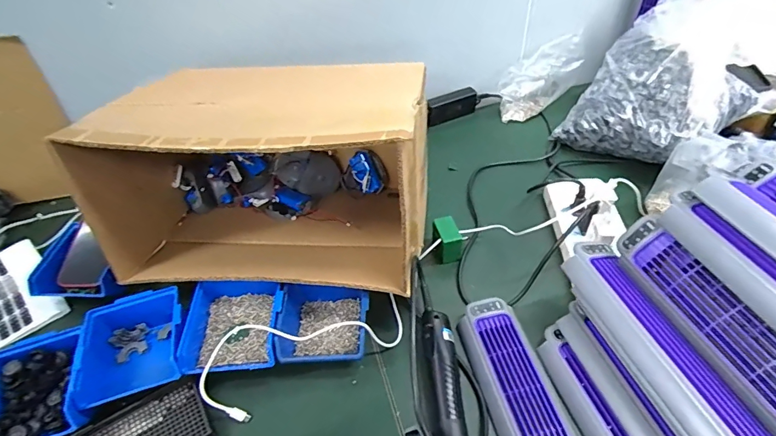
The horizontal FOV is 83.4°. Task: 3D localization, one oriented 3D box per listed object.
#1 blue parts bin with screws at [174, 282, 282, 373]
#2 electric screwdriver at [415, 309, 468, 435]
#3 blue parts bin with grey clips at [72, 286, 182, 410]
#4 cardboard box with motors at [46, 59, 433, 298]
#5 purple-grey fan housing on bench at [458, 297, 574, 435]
[{"bbox_3d":[-0.199,0.143,0.584,0.120,0.057,0.131,-2,45,3],"label":"blue parts bin with screws"},{"bbox_3d":[0.061,0.214,0.497,0.053,0.031,0.226,-4,45,2],"label":"electric screwdriver"},{"bbox_3d":[-0.325,0.172,0.570,0.116,0.067,0.131,-15,46,-9],"label":"blue parts bin with grey clips"},{"bbox_3d":[-0.170,-0.062,0.642,0.447,0.258,0.298,1,45,6],"label":"cardboard box with motors"},{"bbox_3d":[0.162,0.227,0.494,0.084,0.029,0.296,-12,45,-6],"label":"purple-grey fan housing on bench"}]

